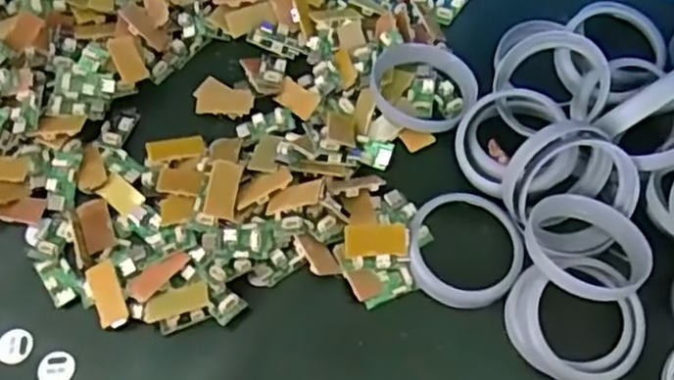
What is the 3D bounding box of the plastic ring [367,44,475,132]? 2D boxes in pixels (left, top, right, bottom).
[{"bbox_3d":[0.048,-0.059,0.400,0.058,0.012,0.059,-1,61,2],"label":"plastic ring"}]

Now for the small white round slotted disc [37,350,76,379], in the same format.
[{"bbox_3d":[-0.134,0.085,0.341,0.017,0.004,0.017,-1,61,2],"label":"small white round slotted disc"}]

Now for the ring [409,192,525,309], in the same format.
[{"bbox_3d":[0.065,0.029,0.361,0.056,0.013,0.058,-1,61,2],"label":"ring"}]

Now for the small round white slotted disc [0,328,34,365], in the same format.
[{"bbox_3d":[-0.157,0.076,0.348,0.016,0.004,0.017,4,63,-8],"label":"small round white slotted disc"}]

